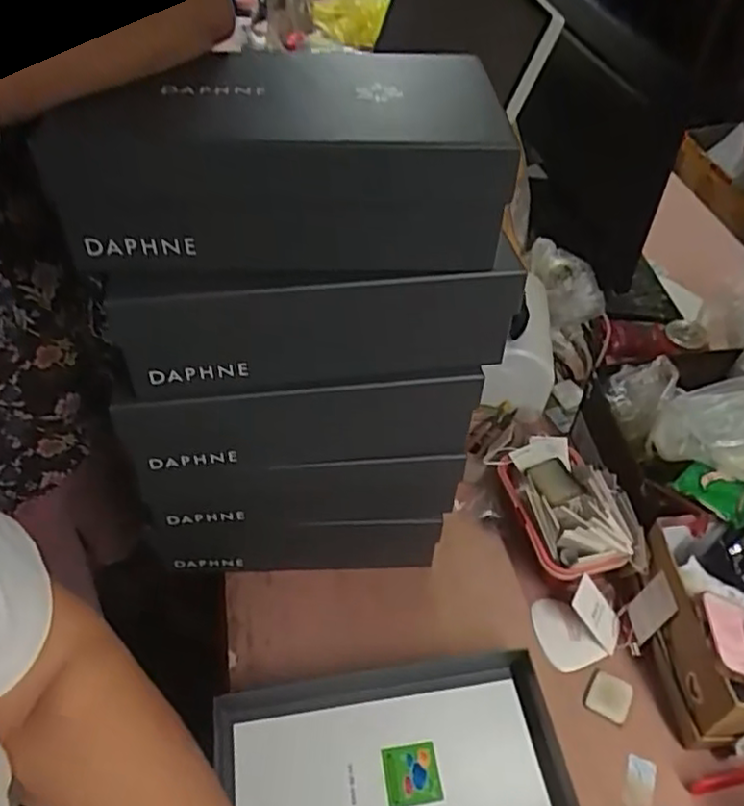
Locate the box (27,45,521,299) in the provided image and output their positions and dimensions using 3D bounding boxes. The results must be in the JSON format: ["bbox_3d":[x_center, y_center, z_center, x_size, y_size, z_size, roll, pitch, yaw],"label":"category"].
[{"bbox_3d":[-0.051,-0.158,0.475,0.270,0.104,0.144,-1,47,-2],"label":"box"}]

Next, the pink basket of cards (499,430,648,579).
[{"bbox_3d":[0.215,0.115,0.754,0.108,0.077,0.179,-12,49,-12],"label":"pink basket of cards"}]

